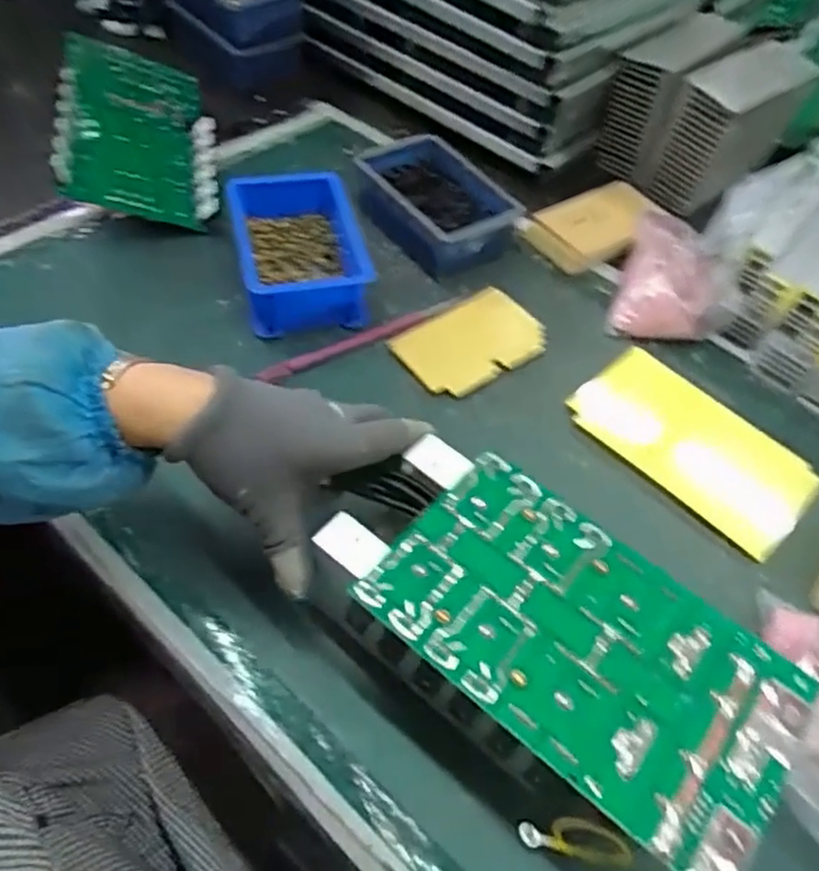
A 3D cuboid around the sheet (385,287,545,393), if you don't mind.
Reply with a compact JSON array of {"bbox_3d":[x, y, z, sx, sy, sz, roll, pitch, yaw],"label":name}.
[{"bbox_3d":[0.054,-0.081,0.580,0.124,0.007,0.080,-32,63,-25],"label":"sheet"}]

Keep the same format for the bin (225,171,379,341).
[{"bbox_3d":[-0.092,-0.156,0.589,0.103,0.054,0.148,-8,55,-11],"label":"bin"}]

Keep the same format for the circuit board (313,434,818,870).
[{"bbox_3d":[0.066,0.099,0.368,0.251,0.031,0.128,34,58,18],"label":"circuit board"}]

